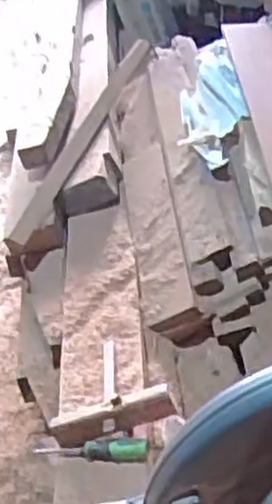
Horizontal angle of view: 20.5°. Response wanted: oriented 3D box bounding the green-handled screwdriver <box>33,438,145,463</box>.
[{"bbox_3d":[-0.073,0.319,1.217,0.189,0.035,0.032,-5,37,15],"label":"green-handled screwdriver"}]

